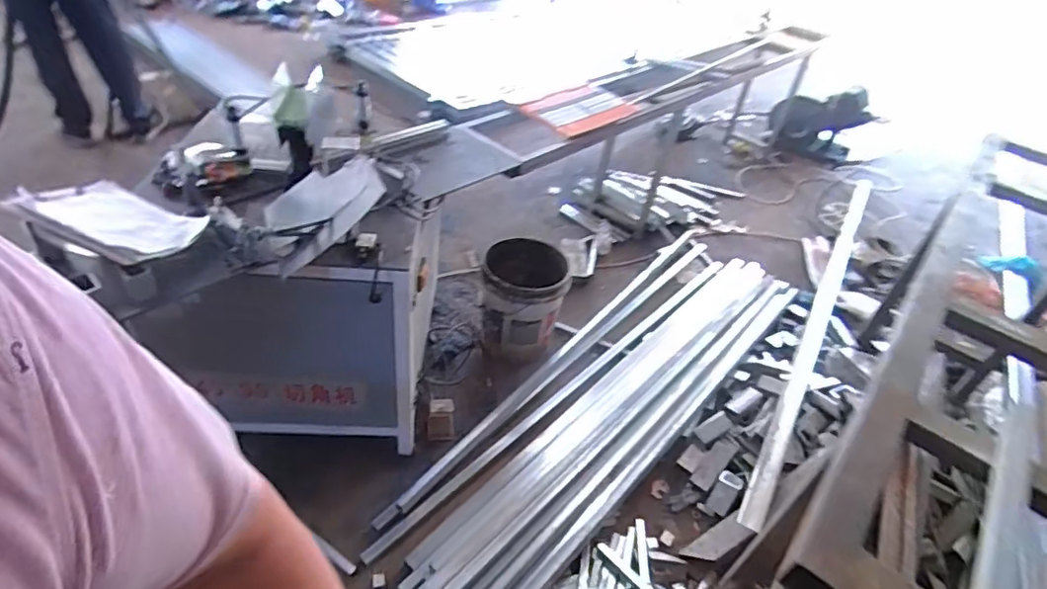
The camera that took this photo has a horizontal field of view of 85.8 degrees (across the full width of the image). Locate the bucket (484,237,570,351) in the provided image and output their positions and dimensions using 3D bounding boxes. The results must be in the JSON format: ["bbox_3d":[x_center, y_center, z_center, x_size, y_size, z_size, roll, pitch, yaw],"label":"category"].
[{"bbox_3d":[-0.005,0.014,1.972,0.294,0.324,0.307,8,40,-1],"label":"bucket"}]

